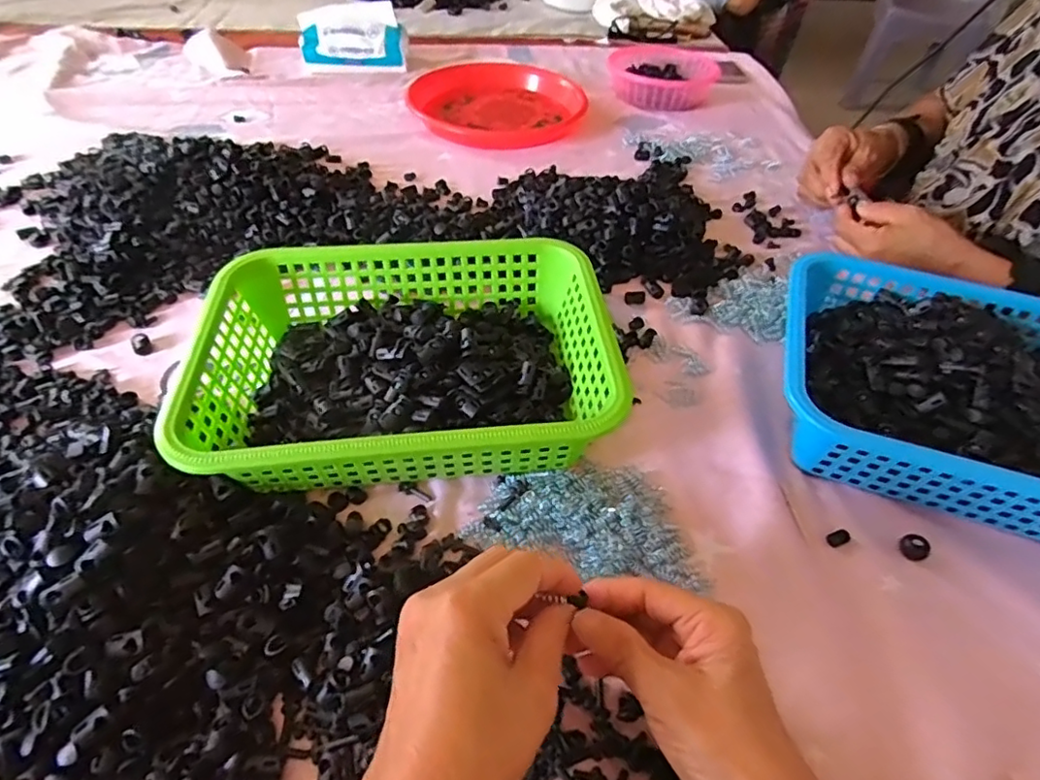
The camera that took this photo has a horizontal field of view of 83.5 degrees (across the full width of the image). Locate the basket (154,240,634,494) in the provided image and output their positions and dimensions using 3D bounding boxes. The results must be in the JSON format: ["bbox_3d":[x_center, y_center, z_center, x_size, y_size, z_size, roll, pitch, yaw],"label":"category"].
[{"bbox_3d":[-0.082,-0.019,0.458,0.295,0.088,0.209,-2,50,-5],"label":"basket"}]

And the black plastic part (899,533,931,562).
[{"bbox_3d":[0.276,0.110,0.407,0.018,0.006,0.018,-16,52,-16],"label":"black plastic part"}]

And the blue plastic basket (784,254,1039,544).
[{"bbox_3d":[0.349,0.004,0.447,0.292,0.072,0.208,17,51,11],"label":"blue plastic basket"}]

